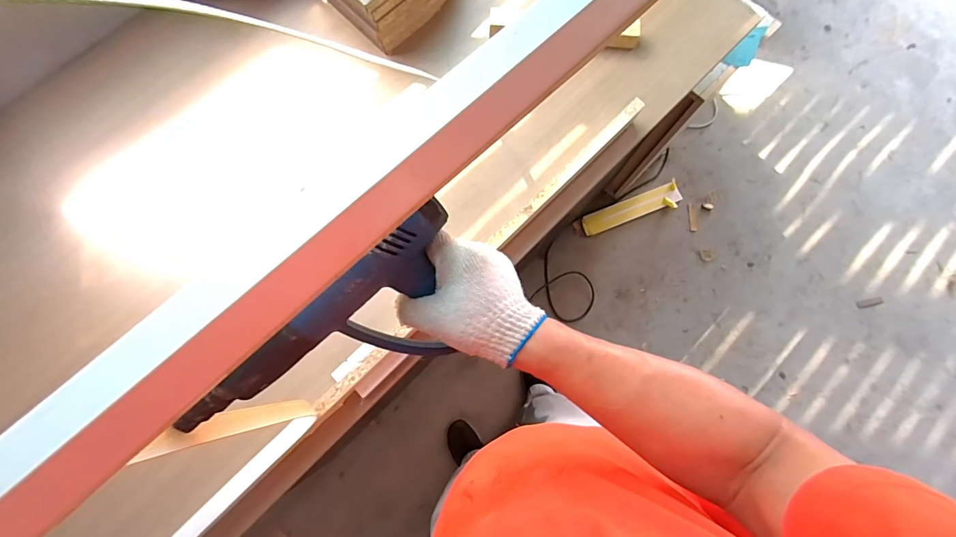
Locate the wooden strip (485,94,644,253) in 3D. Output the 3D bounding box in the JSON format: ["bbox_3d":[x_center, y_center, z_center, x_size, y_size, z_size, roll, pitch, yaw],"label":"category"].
[{"bbox_3d":[0.143,-0.149,0.620,0.025,0.016,0.333,44,80,9],"label":"wooden strip"}]

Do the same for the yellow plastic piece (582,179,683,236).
[{"bbox_3d":[0.575,-0.222,1.507,0.392,0.027,0.092,-21,78,-6],"label":"yellow plastic piece"}]

